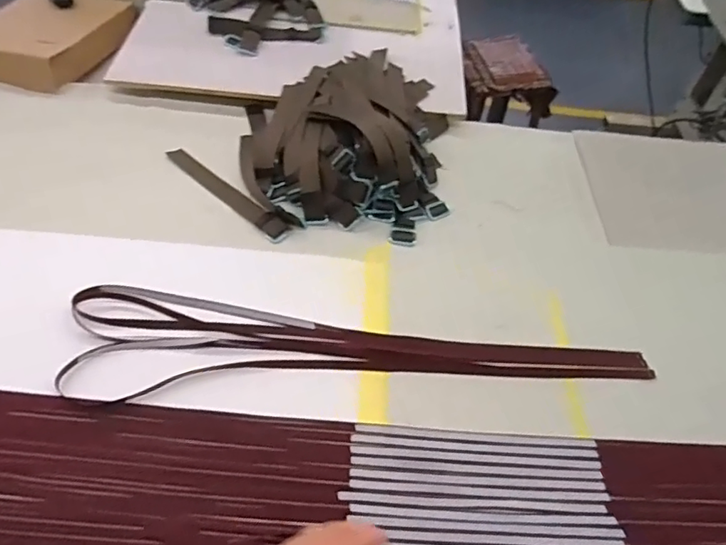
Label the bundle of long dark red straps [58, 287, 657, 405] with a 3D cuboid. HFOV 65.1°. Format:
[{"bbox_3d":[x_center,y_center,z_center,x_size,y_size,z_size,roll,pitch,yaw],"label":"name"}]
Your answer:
[{"bbox_3d":[0.006,0.104,0.941,0.917,0.041,0.198,-1,52,-7],"label":"bundle of long dark red straps"}]

